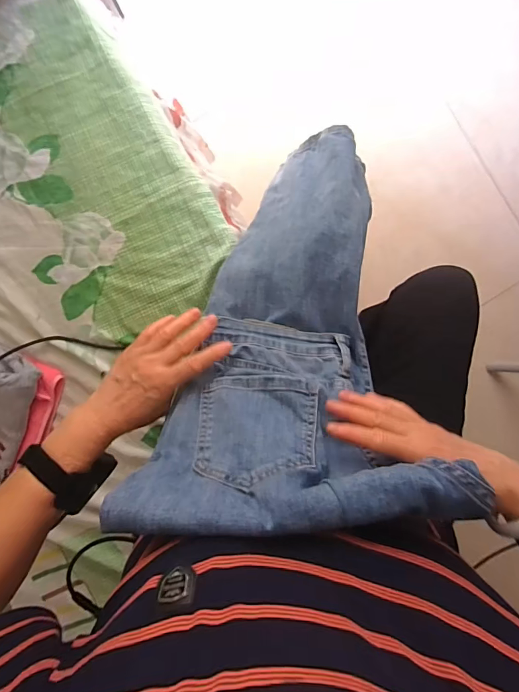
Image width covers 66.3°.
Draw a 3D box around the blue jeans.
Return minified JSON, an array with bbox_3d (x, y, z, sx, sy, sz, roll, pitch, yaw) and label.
[{"bbox_3d":[0.051,-0.047,0.450,0.239,0.138,0.512,11,53,0],"label":"blue jeans"}]

